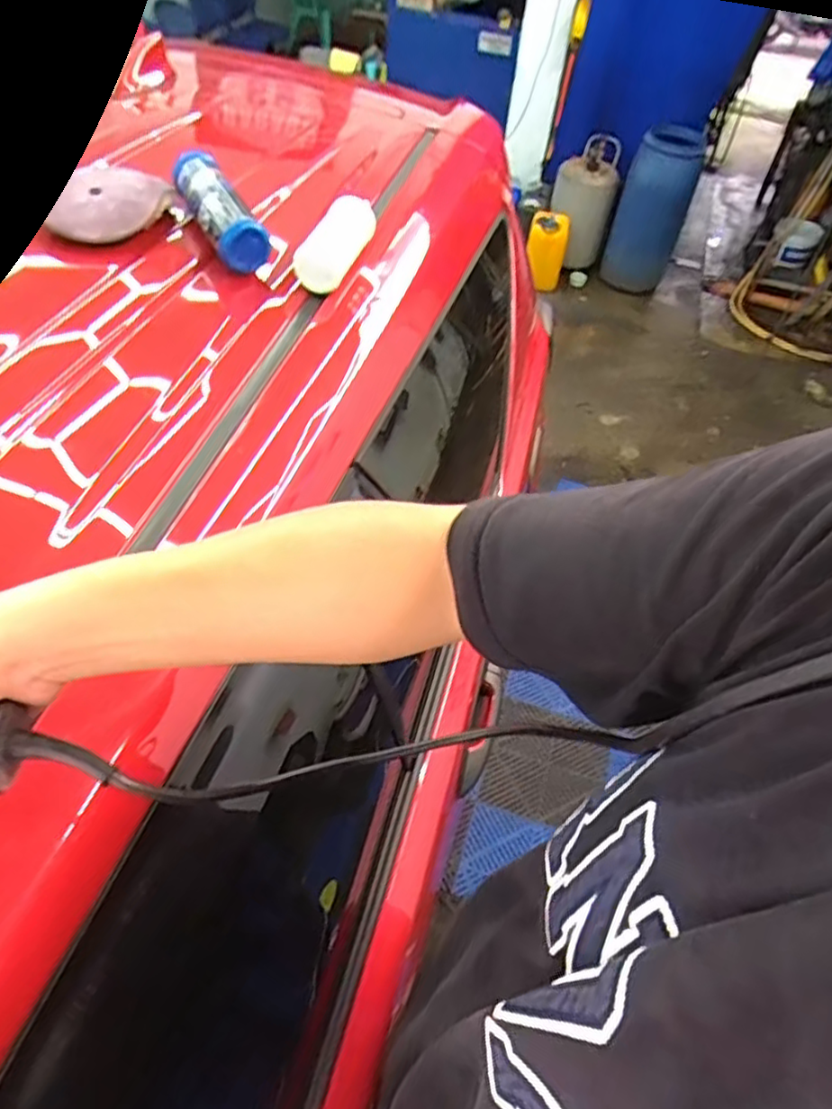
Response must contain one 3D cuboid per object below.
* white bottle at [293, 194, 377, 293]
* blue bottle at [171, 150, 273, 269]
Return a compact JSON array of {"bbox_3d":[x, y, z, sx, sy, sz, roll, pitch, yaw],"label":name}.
[{"bbox_3d":[-0.094,-0.393,0.823,0.068,0.050,0.158,18,51,10],"label":"white bottle"},{"bbox_3d":[-0.248,-0.430,0.812,0.055,0.054,0.201,-22,56,-21],"label":"blue bottle"}]

